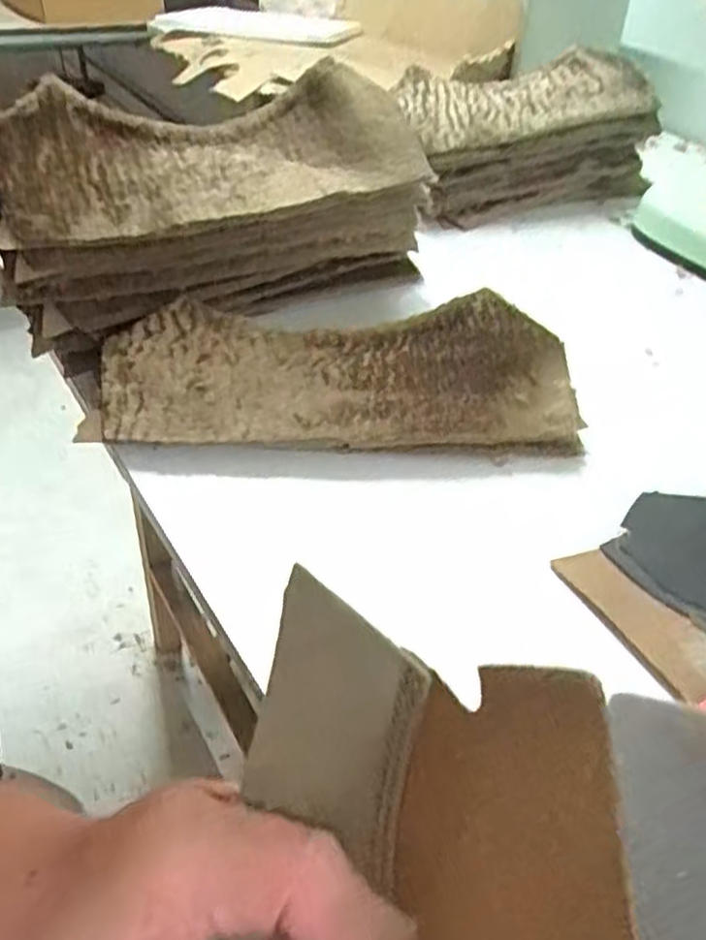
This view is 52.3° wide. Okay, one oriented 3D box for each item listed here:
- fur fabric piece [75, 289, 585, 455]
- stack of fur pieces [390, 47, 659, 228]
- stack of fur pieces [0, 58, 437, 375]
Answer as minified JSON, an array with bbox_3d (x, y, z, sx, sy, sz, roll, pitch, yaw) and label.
[{"bbox_3d":[-0.009,-0.072,0.534,0.343,0.025,0.128,1,59,-4],"label":"fur fabric piece"},{"bbox_3d":[0.209,-0.411,0.879,0.359,0.130,0.129,-18,47,-25],"label":"stack of fur pieces"},{"bbox_3d":[-0.113,-0.220,0.594,0.351,0.136,0.165,-28,52,-33],"label":"stack of fur pieces"}]

